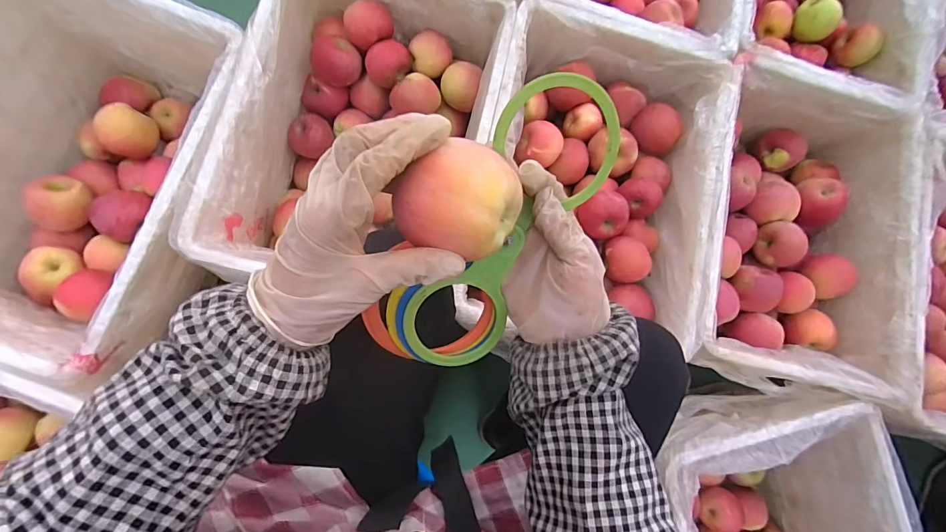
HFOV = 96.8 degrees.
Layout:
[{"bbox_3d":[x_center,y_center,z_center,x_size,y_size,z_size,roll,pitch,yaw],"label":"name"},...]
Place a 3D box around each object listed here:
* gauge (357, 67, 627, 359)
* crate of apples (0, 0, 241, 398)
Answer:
[{"bbox_3d":[0.016,-0.025,0.311,0.099,0.034,0.238,31,102,-3],"label":"gauge"},{"bbox_3d":[-0.555,-0.135,0.622,0.354,0.237,0.481,23,81,-4],"label":"crate of apples"}]

